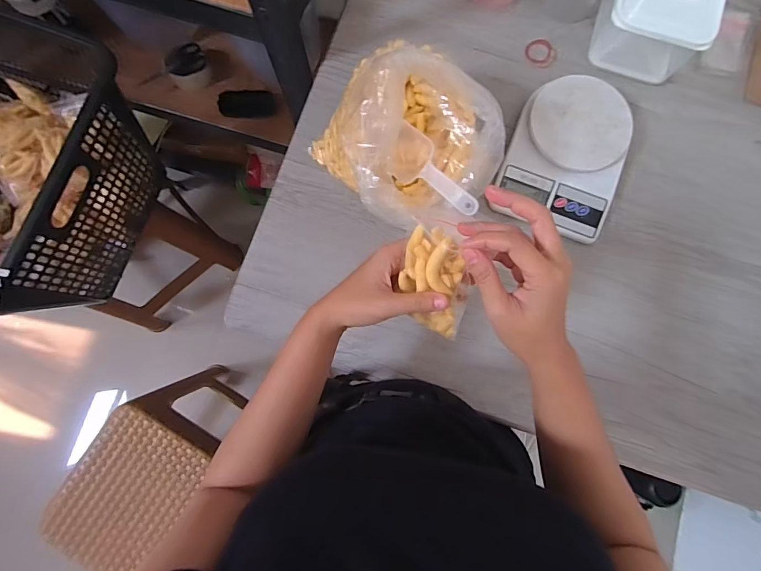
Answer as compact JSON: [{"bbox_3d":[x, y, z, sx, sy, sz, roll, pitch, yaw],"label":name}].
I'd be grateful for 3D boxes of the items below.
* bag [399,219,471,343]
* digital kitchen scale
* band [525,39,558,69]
[{"bbox_3d":[0.048,0.002,0.346,0.049,0.033,0.113,-15,124,-1],"label":"bag"},{"bbox_3d":[0.251,-0.176,0.568,0.148,0.044,0.205,18,83,3],"label":"digital kitchen scale"},{"bbox_3d":[0.235,-0.340,0.609,0.039,0.006,0.045,-35,84,-3],"label":"band"}]

